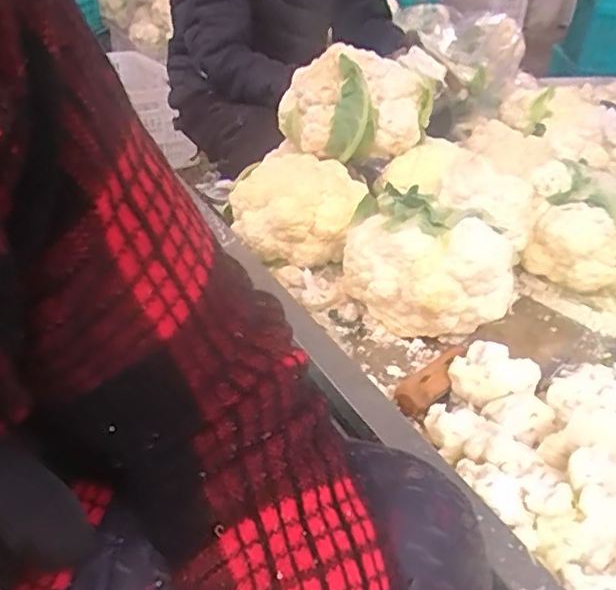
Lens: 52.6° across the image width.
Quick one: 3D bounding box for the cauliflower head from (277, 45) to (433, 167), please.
[{"bbox_3d":[0.064,-0.246,0.802,0.171,0.106,0.135,-13,36,-23],"label":"cauliflower head"}]

